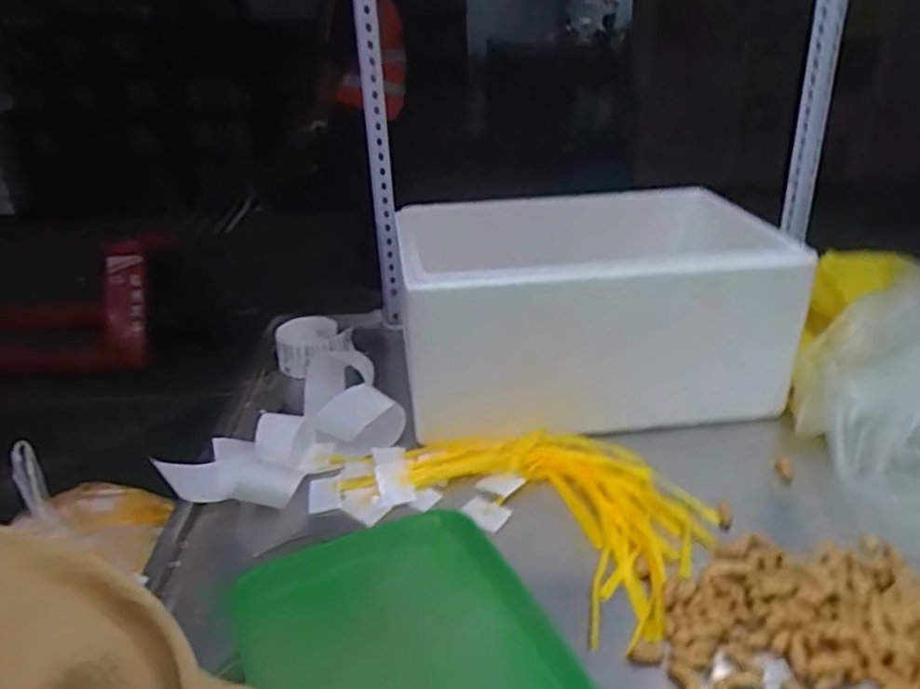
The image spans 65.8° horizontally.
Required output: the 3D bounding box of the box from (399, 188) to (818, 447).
[{"bbox_3d":[0.209,-0.063,1.162,0.577,0.290,0.424,-4,25,-3],"label":"box"}]

